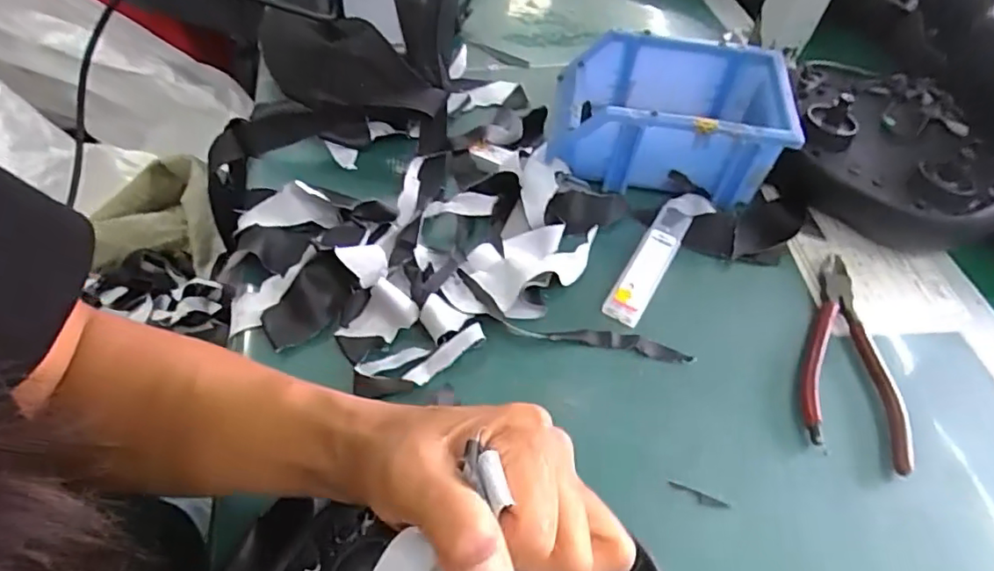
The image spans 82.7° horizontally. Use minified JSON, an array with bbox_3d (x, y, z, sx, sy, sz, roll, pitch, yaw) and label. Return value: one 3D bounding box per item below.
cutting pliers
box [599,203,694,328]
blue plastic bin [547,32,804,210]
[{"bbox_3d":[0.232,0.041,0.378,0.061,0.013,0.155,13,54,5],"label":"cutting pliers"},{"bbox_3d":[0.111,-0.018,0.409,0.026,0.013,0.114,27,56,15],"label":"box"},{"bbox_3d":[0.139,-0.141,0.463,0.173,0.072,0.119,10,54,3],"label":"blue plastic bin"}]

